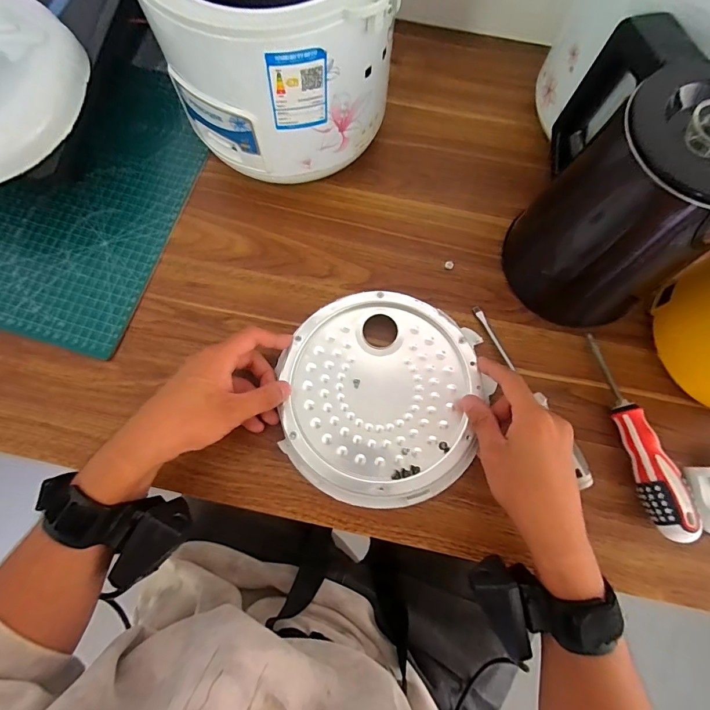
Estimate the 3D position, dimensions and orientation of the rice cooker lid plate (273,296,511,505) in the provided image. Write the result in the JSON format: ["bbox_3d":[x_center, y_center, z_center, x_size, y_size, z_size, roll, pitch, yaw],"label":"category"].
[{"bbox_3d":[0.031,0.040,0.363,0.184,0.018,0.184,0,76,-1],"label":"rice cooker lid plate"}]

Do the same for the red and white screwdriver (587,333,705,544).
[{"bbox_3d":[0.257,0.070,0.358,0.029,0.037,0.182,-10,76,-3],"label":"red and white screwdriver"}]

